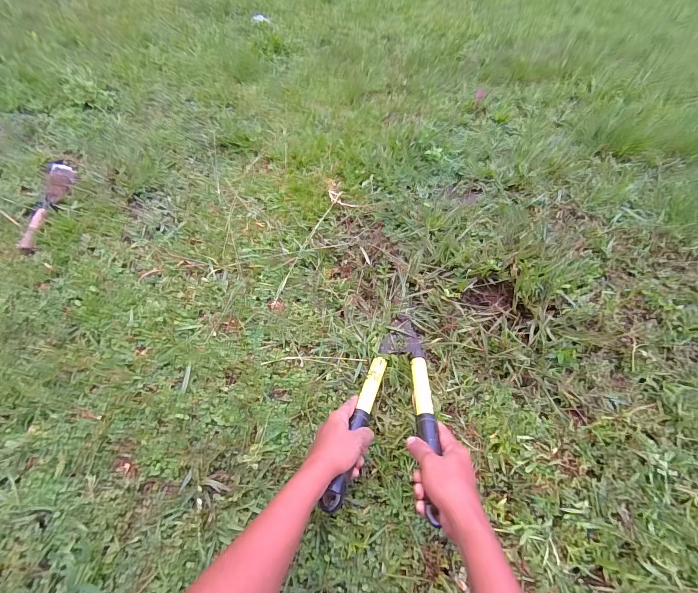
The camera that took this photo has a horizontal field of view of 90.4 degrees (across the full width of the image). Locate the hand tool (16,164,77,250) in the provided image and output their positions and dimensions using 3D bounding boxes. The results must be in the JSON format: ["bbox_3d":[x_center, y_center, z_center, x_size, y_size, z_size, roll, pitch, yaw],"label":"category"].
[{"bbox_3d":[-0.679,-0.216,0.792,0.059,0.020,0.313,-11,55,-11],"label":"hand tool"}]

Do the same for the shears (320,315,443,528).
[{"bbox_3d":[0.084,0.145,0.531,0.122,0.042,0.330,16,40,9],"label":"shears"}]

